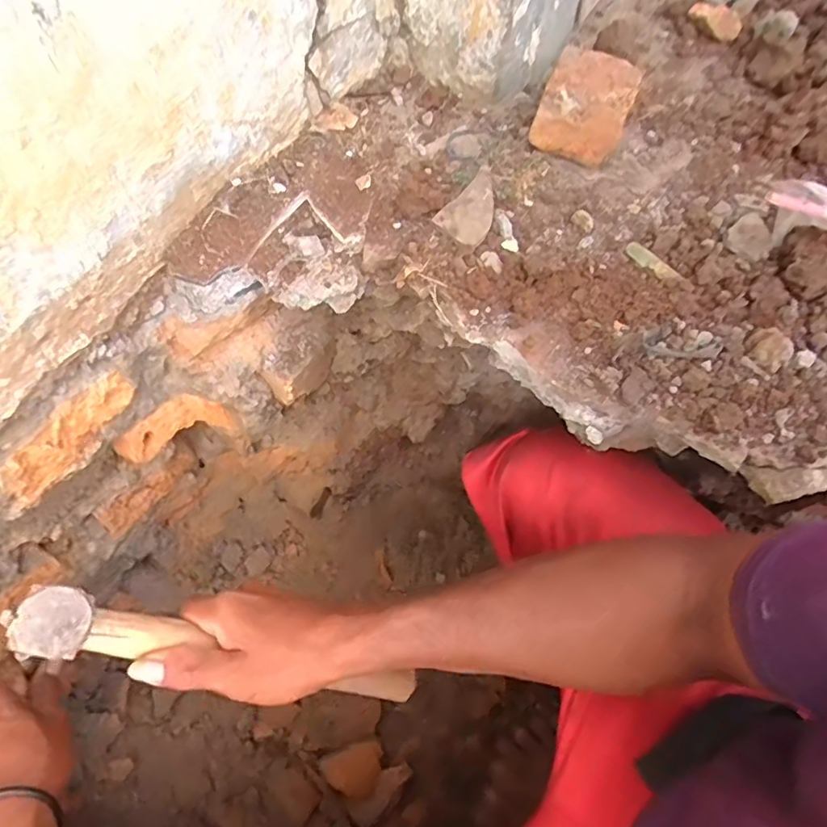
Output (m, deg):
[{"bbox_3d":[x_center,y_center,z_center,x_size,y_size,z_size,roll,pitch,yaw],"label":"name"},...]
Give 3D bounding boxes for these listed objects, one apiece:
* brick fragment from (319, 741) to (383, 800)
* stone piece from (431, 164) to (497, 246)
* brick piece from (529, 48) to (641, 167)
[{"bbox_3d":[-0.063,0.385,0.621,0.065,0.019,0.049,-16,64,-10],"label":"brick fragment"},{"bbox_3d":[0.046,-0.150,0.423,0.039,0.009,0.054,42,88,14],"label":"stone piece"},{"bbox_3d":[0.136,-0.240,0.460,0.065,0.052,0.080,21,64,9],"label":"brick piece"}]

